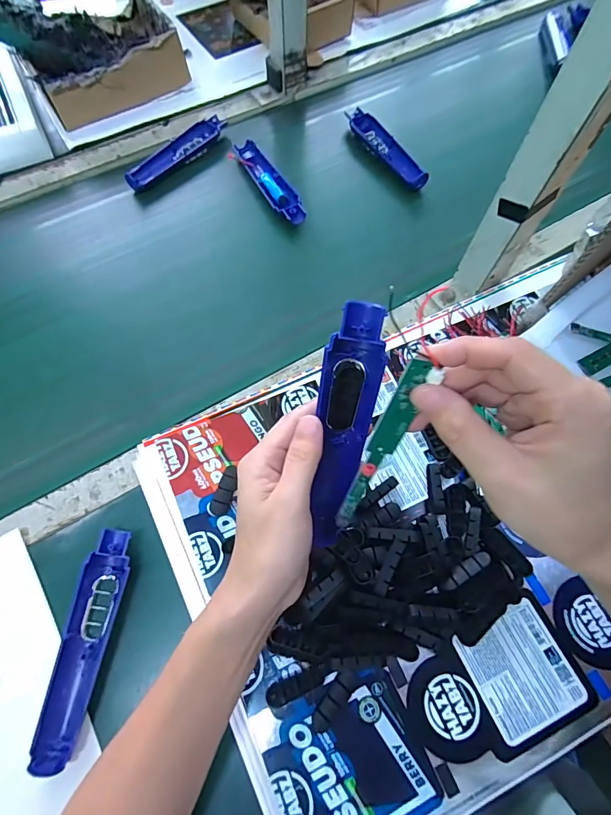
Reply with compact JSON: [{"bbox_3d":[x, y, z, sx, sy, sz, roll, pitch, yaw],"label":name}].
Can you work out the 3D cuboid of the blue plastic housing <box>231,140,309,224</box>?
[{"bbox_3d":[-0.050,-0.308,0.574,0.035,0.020,0.164,-27,69,-14],"label":"blue plastic housing"}]

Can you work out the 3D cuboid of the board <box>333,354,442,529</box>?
[{"bbox_3d":[0.044,0.029,0.254,0.018,0.135,0.006,9,38,-15],"label":"board"}]

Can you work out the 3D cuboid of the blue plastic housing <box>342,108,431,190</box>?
[{"bbox_3d":[0.116,-0.373,0.607,0.040,0.031,0.184,-28,70,-14],"label":"blue plastic housing"}]

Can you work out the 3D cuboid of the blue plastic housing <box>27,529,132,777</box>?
[{"bbox_3d":[-0.183,0.193,0.350,0.035,0.020,0.171,9,65,1],"label":"blue plastic housing"}]

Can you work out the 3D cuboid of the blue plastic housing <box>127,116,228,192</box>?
[{"bbox_3d":[-0.184,-0.362,0.597,0.029,0.031,0.168,41,70,15],"label":"blue plastic housing"}]

